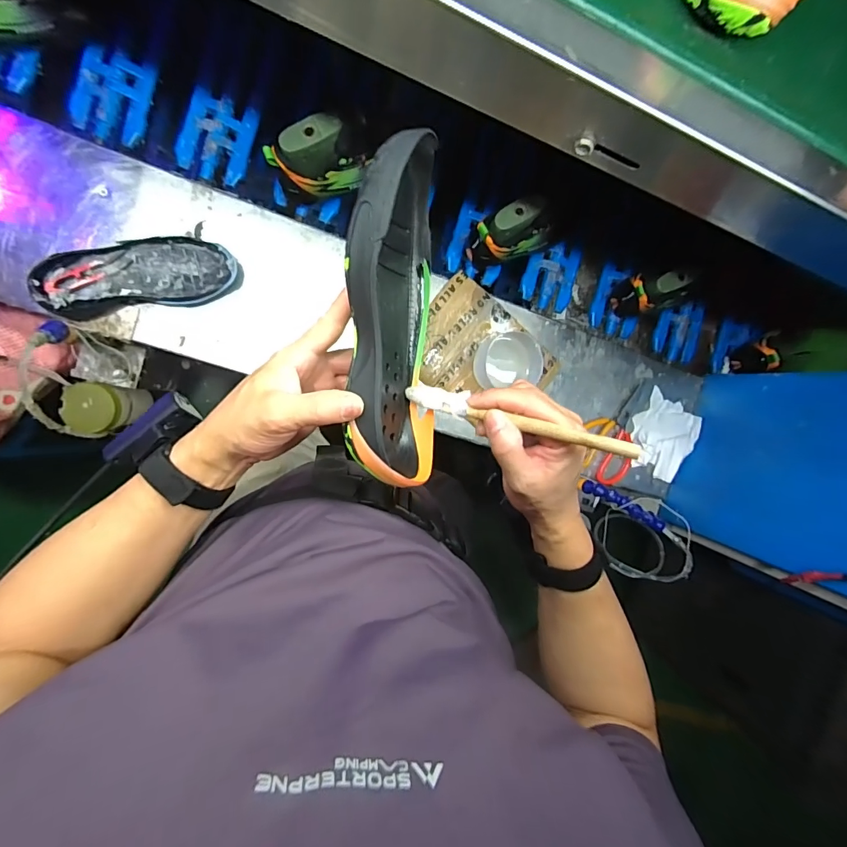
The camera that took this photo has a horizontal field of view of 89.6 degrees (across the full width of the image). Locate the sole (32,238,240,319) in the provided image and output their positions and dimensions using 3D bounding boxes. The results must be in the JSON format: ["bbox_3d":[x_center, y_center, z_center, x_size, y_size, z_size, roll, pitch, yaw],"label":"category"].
[{"bbox_3d":[-0.370,-0.196,0.560,0.232,0.056,0.089,-13,96,-7],"label":"sole"}]

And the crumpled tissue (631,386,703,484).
[{"bbox_3d":[0.440,0.025,0.773,0.126,0.022,0.141,25,91,-10],"label":"crumpled tissue"}]

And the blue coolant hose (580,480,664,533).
[{"bbox_3d":[0.331,0.134,0.707,0.134,0.031,0.023,30,90,24],"label":"blue coolant hose"}]

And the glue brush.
[{"bbox_3d":[0.064,-0.003,0.320,0.180,0.008,0.021,16,93,28],"label":"glue brush"}]

